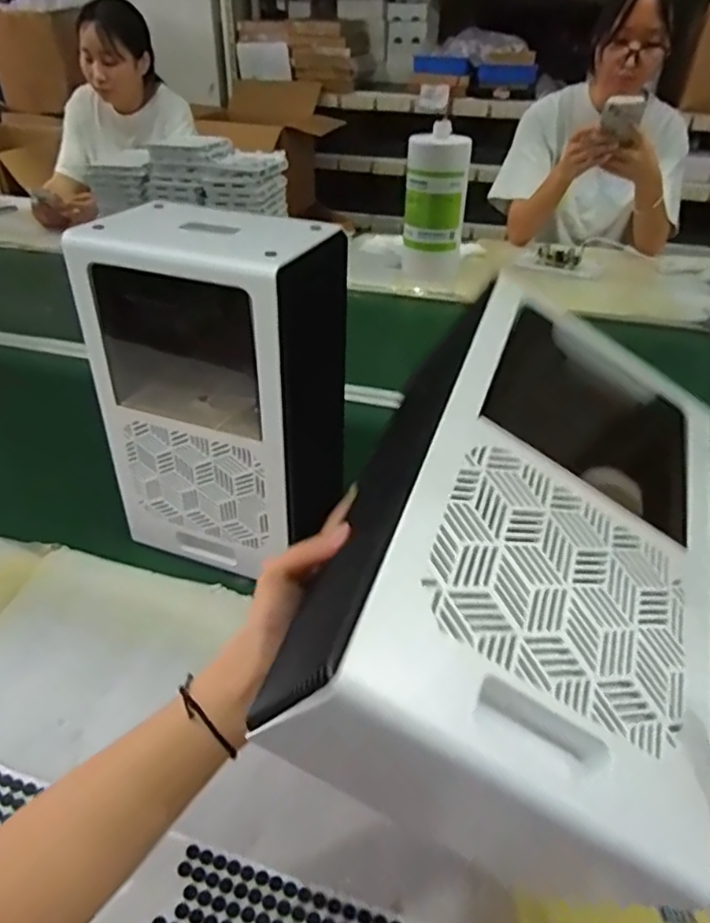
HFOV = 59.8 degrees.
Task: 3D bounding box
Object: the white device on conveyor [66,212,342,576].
[{"bbox_3d":[-0.132,-0.066,0.619,0.205,0.323,0.139,13,39,14],"label":"white device on conveyor"}]

